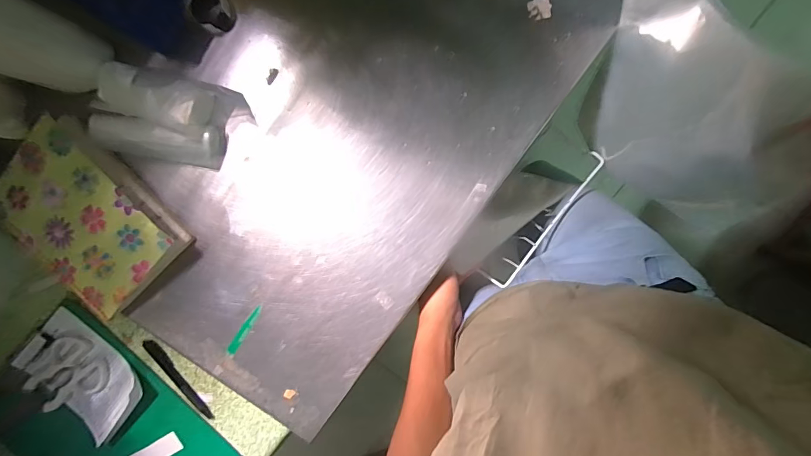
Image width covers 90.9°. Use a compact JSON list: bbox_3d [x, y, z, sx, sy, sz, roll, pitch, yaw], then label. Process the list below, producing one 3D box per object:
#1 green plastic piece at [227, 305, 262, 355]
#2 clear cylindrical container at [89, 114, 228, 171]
[{"bbox_3d":[-0.197,0.125,0.489,0.010,0.005,0.068,32,95,0],"label":"green plastic piece"},{"bbox_3d":[-0.284,-0.104,0.454,0.142,0.040,0.053,10,94,2],"label":"clear cylindrical container"}]

